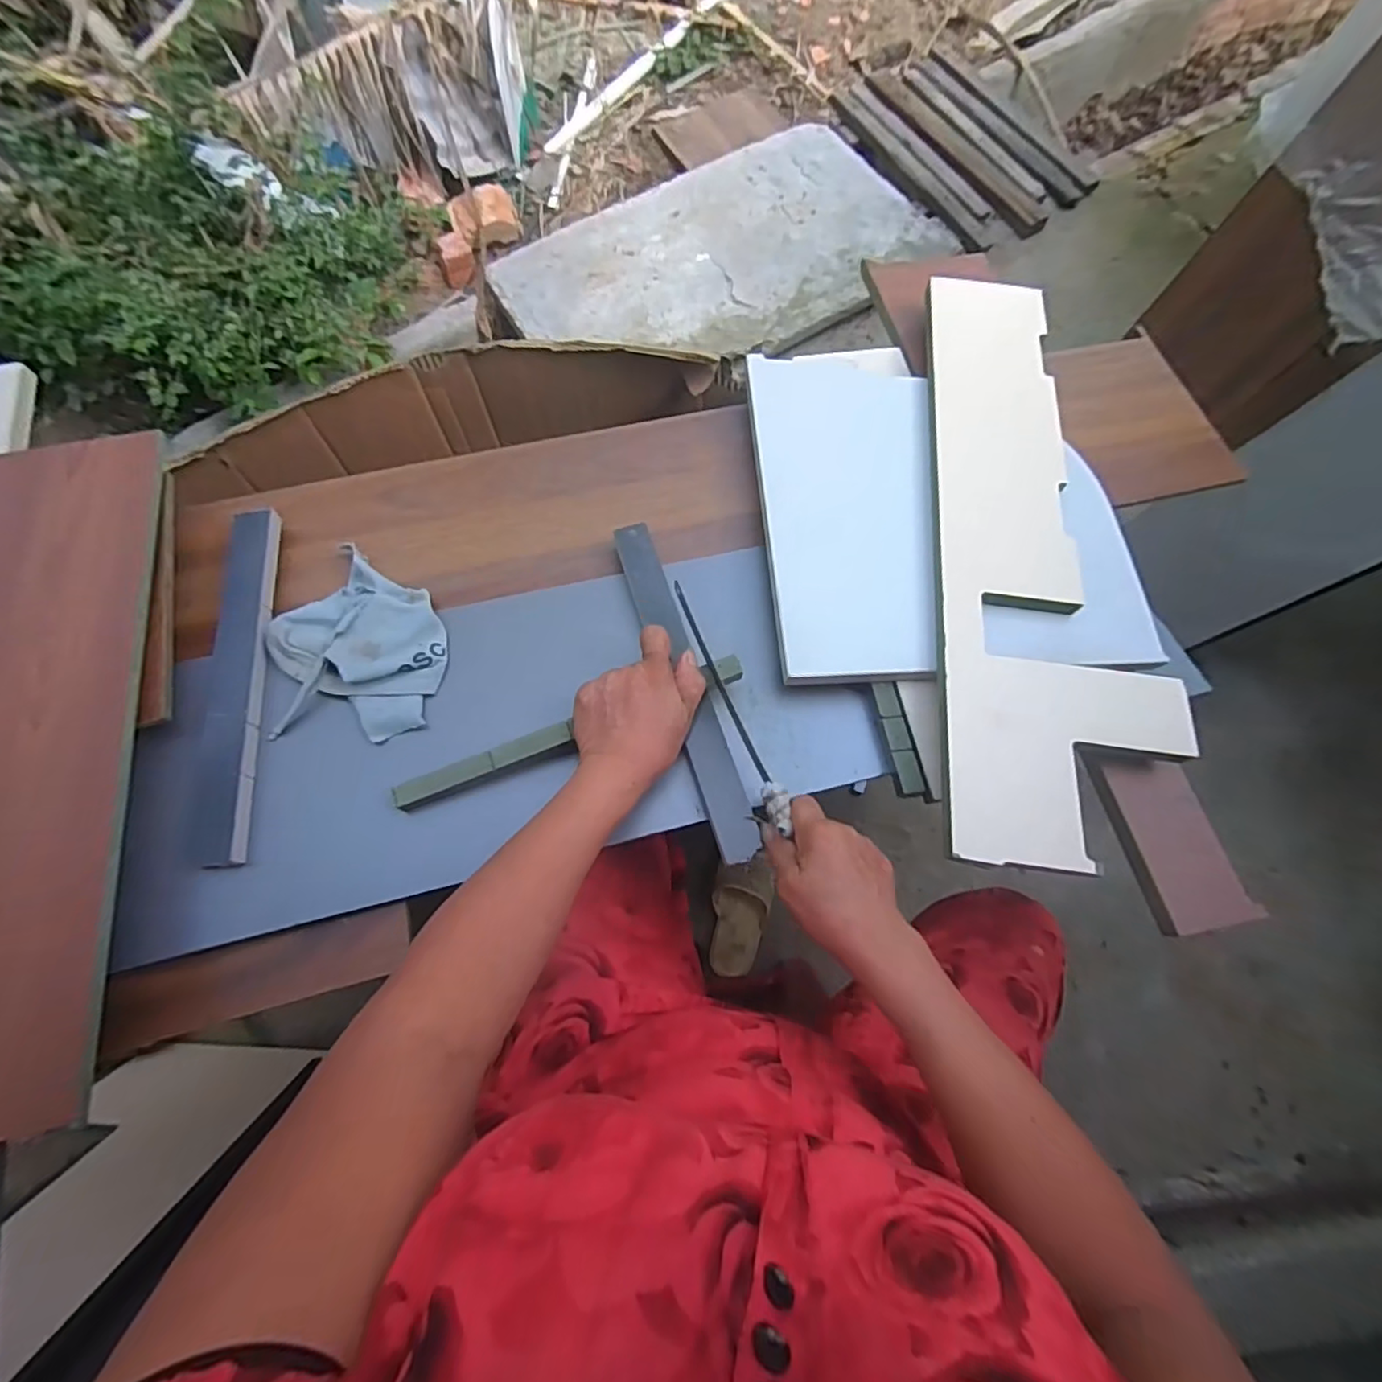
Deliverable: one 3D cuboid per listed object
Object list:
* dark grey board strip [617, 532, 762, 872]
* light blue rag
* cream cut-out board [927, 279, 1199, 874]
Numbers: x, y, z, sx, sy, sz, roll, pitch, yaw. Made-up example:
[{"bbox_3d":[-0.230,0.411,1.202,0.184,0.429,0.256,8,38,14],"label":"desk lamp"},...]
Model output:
[{"bbox_3d":[-0.006,-0.011,0.518,0.036,0.013,0.306,-17,71,-7],"label":"dark grey board strip"},{"bbox_3d":[-0.274,-0.043,0.517,0.135,0.028,0.159,5,70,1],"label":"light blue rag"},{"bbox_3d":[0.304,-0.148,0.547,0.182,0.012,0.591,7,68,1],"label":"cream cut-out board"}]

